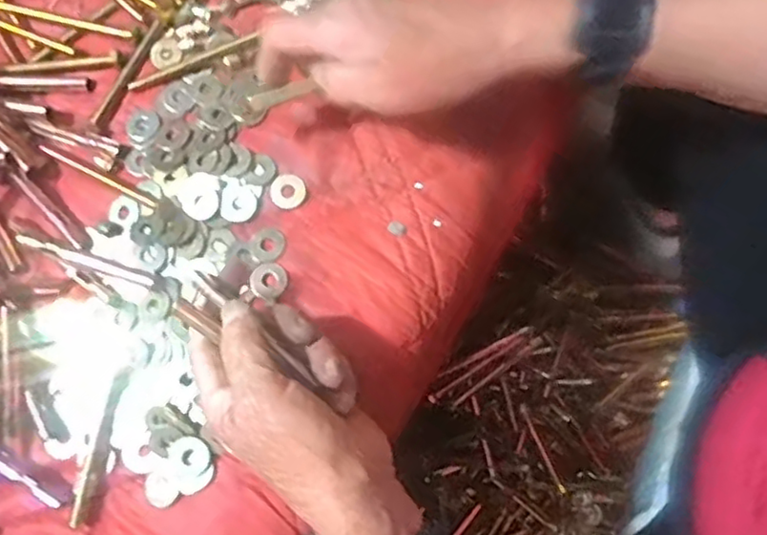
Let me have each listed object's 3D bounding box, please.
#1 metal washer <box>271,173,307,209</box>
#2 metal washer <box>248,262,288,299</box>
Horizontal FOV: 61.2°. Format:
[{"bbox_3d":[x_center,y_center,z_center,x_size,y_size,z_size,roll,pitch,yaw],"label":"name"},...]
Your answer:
[{"bbox_3d":[-0.059,-0.047,0.401,0.021,0.004,0.022,-1,76,3],"label":"metal washer"},{"bbox_3d":[-0.069,0.007,0.386,0.022,0.004,0.022,-1,76,3],"label":"metal washer"}]

